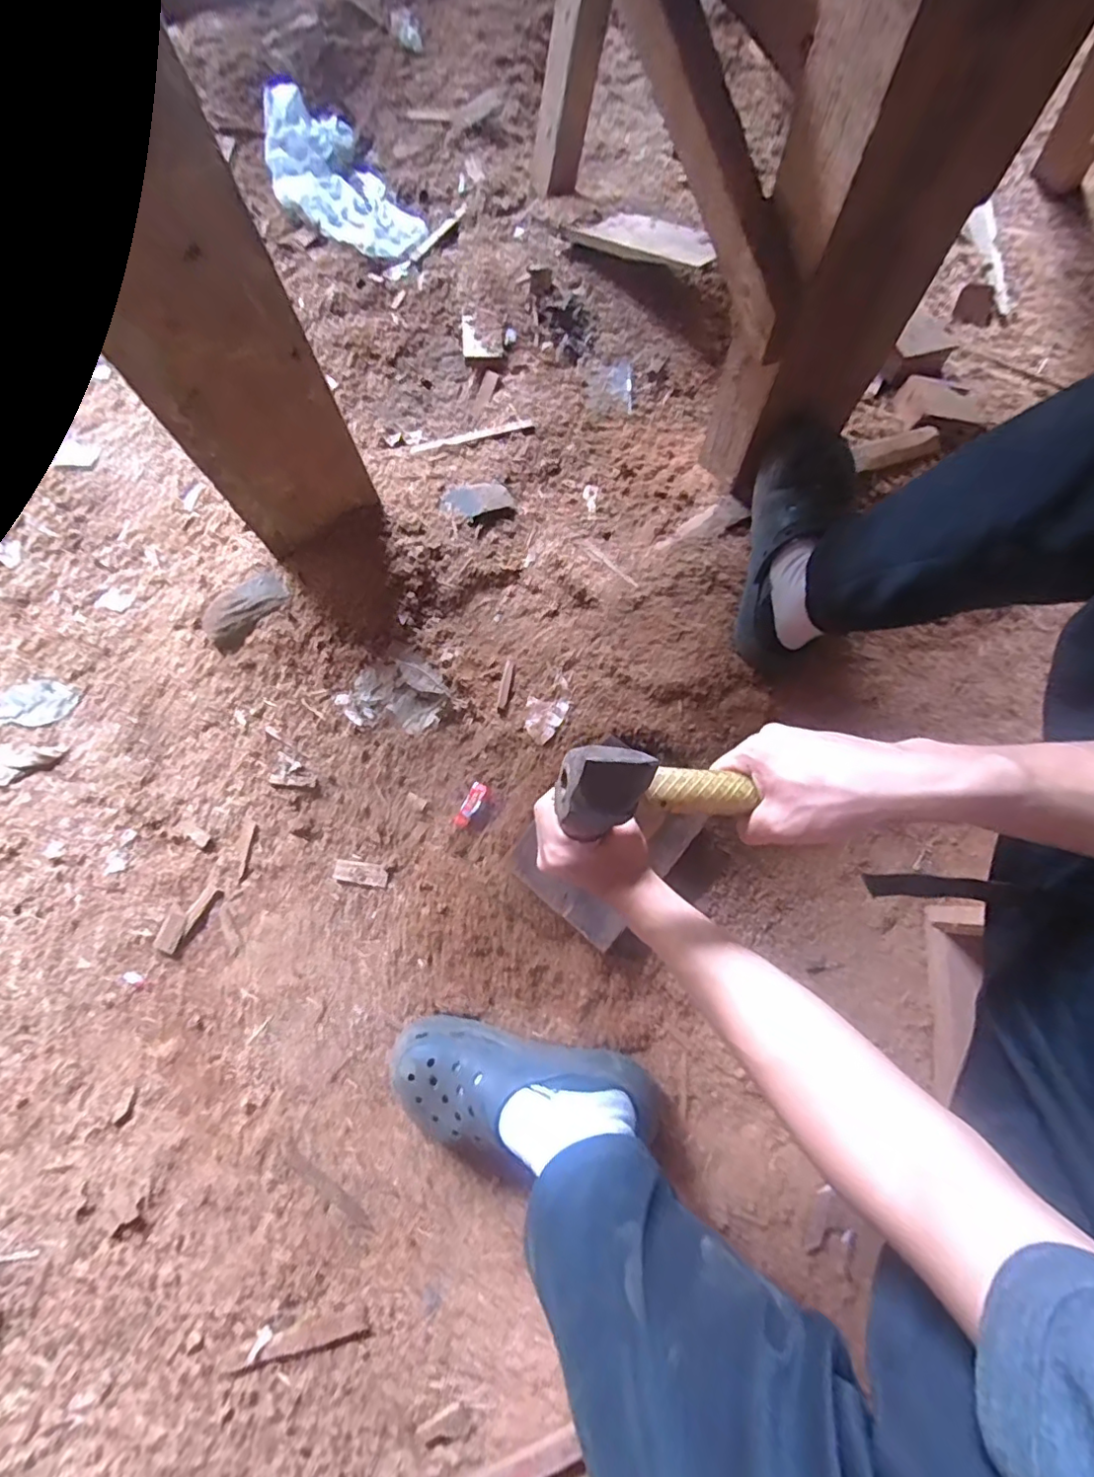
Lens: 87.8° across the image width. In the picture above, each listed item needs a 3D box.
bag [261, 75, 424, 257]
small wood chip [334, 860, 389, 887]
[{"bbox_3d":[-0.333,-0.856,0.869,0.158,0.052,0.343,-32,78,-7],"label":"bag"},{"bbox_3d":[-0.205,0.149,0.627,0.061,0.008,0.022,9,76,3],"label":"small wood chip"}]

